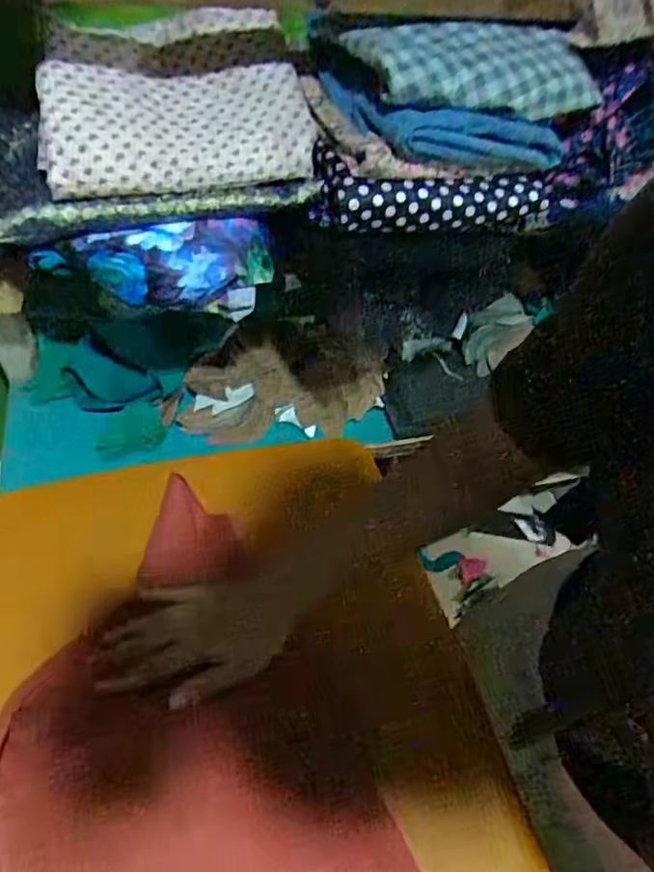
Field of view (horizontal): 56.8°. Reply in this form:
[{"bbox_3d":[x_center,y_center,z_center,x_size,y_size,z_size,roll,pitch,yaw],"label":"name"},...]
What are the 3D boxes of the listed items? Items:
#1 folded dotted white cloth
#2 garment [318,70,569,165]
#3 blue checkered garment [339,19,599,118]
[{"bbox_3d":[-0.138,-0.295,0.573,0.245,0.026,0.120,-6,82,-13],"label":"folded dotted white cloth"},{"bbox_3d":[0.120,-0.321,0.606,0.234,0.059,0.152,-7,52,-11],"label":"garment"},{"bbox_3d":[0.141,-0.341,0.563,0.233,0.048,0.089,-7,52,-11],"label":"blue checkered garment"}]

